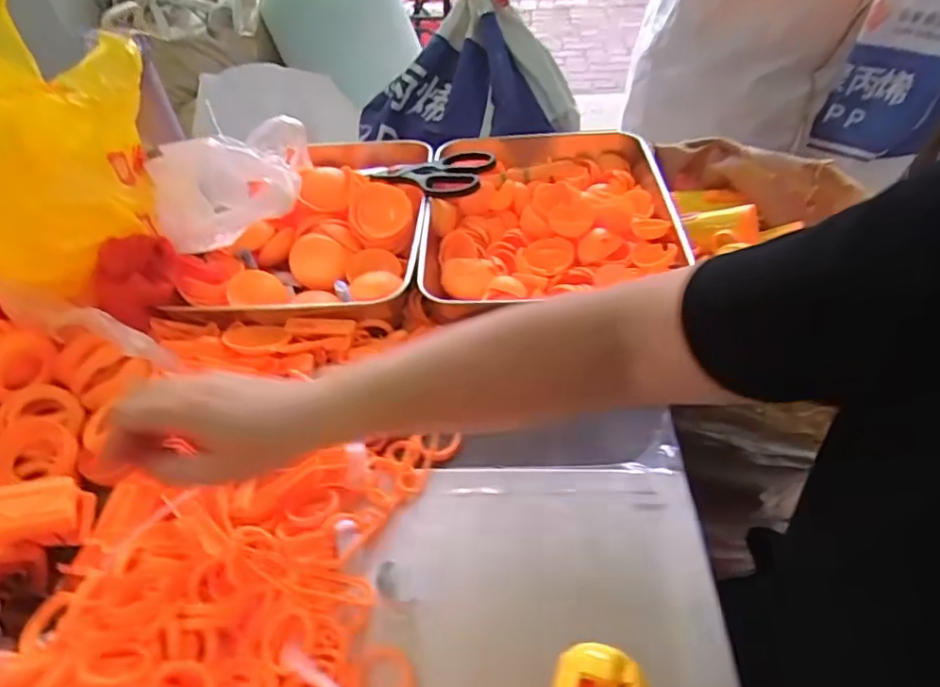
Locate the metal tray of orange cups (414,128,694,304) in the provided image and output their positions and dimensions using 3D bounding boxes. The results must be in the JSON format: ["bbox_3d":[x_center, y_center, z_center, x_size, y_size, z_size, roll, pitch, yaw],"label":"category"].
[{"bbox_3d":[0.081,-0.140,0.600,0.249,0.048,0.318,0,45,5],"label":"metal tray of orange cups"}]

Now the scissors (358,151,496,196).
[{"bbox_3d":[-0.048,-0.187,0.624,0.158,0.017,0.081,10,46,29],"label":"scissors"}]

